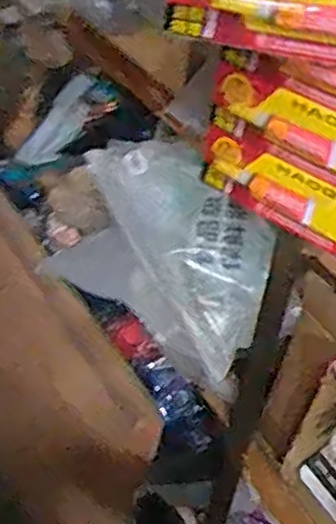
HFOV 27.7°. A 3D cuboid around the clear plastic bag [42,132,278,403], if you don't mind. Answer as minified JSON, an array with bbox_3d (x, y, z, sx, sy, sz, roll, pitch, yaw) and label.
[{"bbox_3d":[0.000,-0.009,0.715,0.261,0.156,0.107,34,50,27],"label":"clear plastic bag"}]

